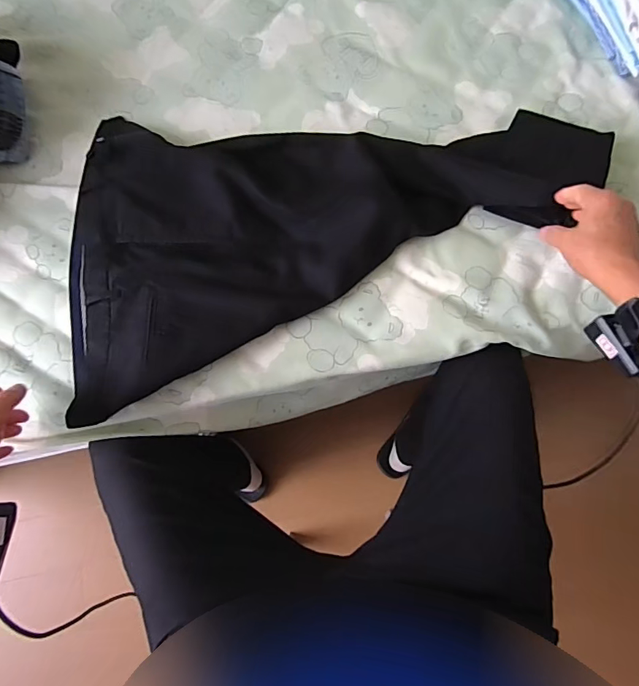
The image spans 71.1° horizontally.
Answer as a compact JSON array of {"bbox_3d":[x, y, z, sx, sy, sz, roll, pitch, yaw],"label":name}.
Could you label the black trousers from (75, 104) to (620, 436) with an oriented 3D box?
[{"bbox_3d":[0.008,-0.199,0.615,0.748,0.065,0.386,-17,75,-2],"label":"black trousers"}]

